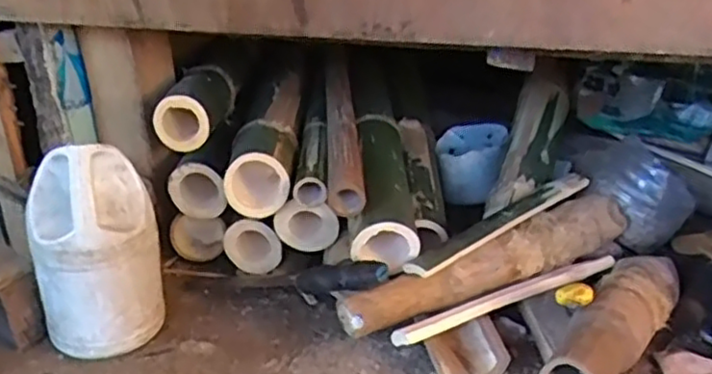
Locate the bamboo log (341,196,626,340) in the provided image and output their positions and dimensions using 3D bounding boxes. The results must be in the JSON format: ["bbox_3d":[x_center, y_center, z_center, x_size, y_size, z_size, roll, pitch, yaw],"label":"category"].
[{"bbox_3d":[0.199,0.101,0.939,0.463,0.067,0.075,-14,28,-26],"label":"bamboo log"}]

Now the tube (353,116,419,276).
[{"bbox_3d":[0.040,-0.013,1.005,0.089,0.096,0.319,-1,40,1],"label":"tube"}]

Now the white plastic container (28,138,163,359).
[{"bbox_3d":[-0.338,0.088,0.884,0.119,0.272,0.131,17,30,32],"label":"white plastic container"}]

